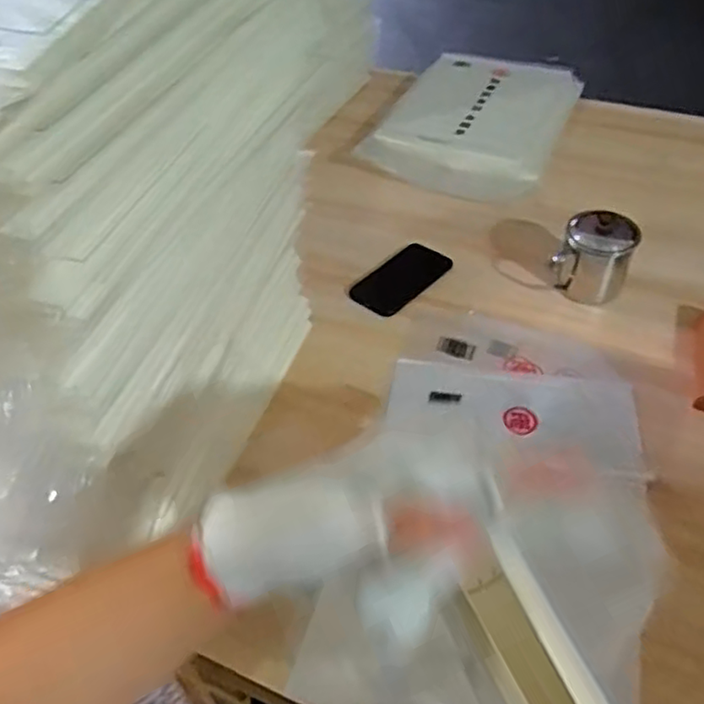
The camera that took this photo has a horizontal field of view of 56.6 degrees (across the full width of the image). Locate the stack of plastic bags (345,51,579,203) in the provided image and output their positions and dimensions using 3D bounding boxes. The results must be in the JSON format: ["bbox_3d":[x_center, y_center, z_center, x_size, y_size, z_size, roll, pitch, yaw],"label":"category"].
[{"bbox_3d":[0.222,-0.419,1.173,0.308,0.047,0.441,17,49,18],"label":"stack of plastic bags"}]

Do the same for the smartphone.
[{"bbox_3d":[0.069,-0.104,0.918,0.081,0.014,0.151,34,56,30],"label":"smartphone"}]

